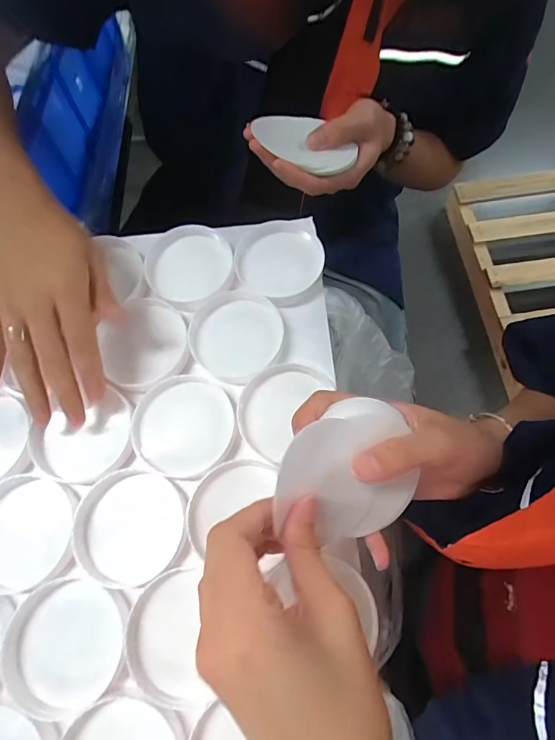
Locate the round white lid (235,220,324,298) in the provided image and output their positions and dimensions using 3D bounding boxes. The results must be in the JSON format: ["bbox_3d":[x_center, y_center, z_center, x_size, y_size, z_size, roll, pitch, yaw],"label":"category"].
[{"bbox_3d":[0.001,-0.099,0.371,0.075,0.008,0.078,-1,69,2],"label":"round white lid"}]

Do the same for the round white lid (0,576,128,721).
[{"bbox_3d":[-0.140,0.179,0.277,0.073,0.018,0.075,-1,69,2],"label":"round white lid"}]

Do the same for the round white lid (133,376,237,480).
[{"bbox_3d":[-0.071,0.042,0.321,0.075,0.012,0.073,-4,69,1],"label":"round white lid"}]

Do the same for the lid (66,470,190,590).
[{"bbox_3d":[-0.105,0.112,0.301,0.076,0.014,0.075,-1,69,2],"label":"lid"}]

